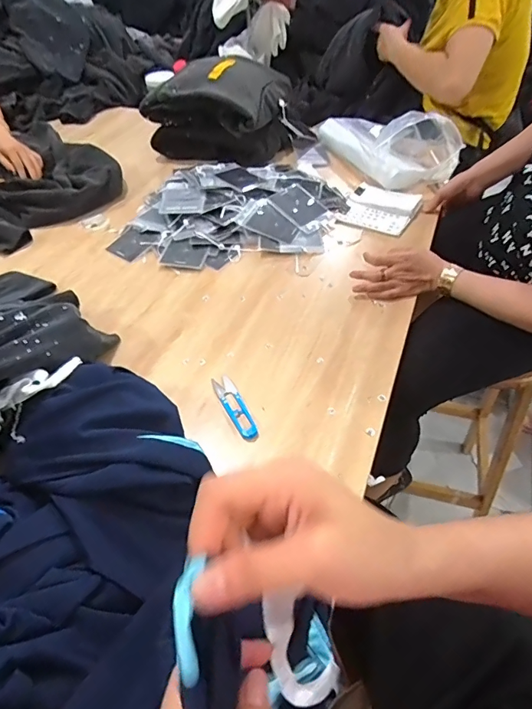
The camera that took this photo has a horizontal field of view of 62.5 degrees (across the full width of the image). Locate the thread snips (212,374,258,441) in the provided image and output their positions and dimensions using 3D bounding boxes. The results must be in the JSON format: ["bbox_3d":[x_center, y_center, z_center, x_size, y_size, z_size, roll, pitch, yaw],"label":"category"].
[{"bbox_3d":[-0.044,0.072,0.620,0.029,0.017,0.119,-21,52,-17],"label":"thread snips"}]

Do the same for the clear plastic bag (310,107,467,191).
[{"bbox_3d":[0.299,-0.525,1.055,0.228,0.154,0.323,-14,50,-12],"label":"clear plastic bag"}]

